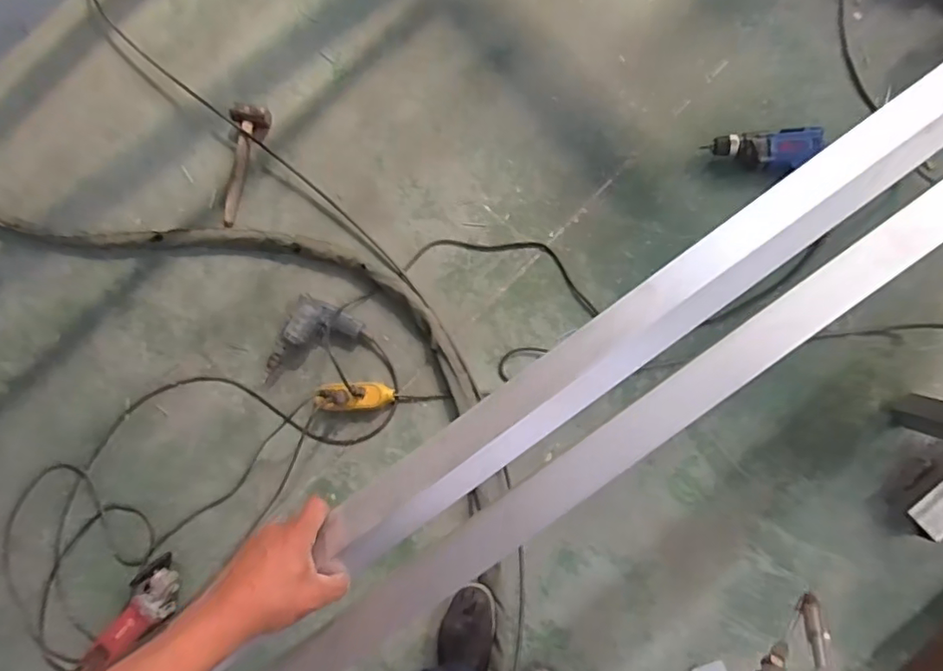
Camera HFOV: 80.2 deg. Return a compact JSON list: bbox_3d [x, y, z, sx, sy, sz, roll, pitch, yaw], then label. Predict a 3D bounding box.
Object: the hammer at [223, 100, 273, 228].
[{"bbox_3d":[-0.506,-0.377,1.232,0.088,0.034,0.275,8,83,10],"label":"hammer"}]

